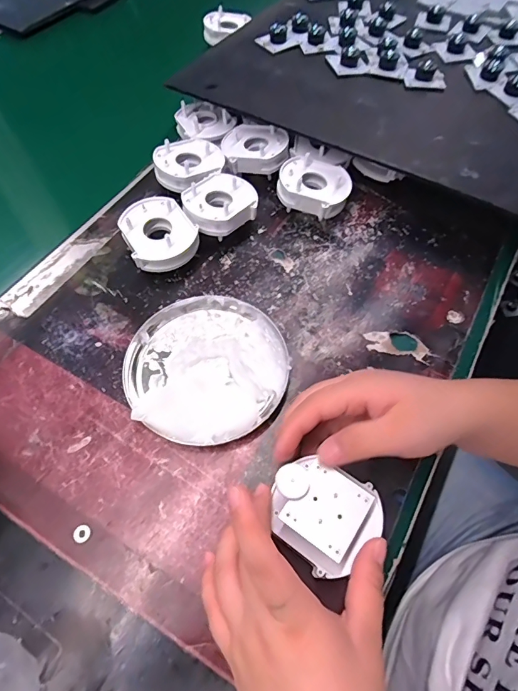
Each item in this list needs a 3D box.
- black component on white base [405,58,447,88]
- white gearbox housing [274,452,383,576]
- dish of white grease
[{"bbox_3d":[0.189,-0.305,0.454,0.045,0.016,0.031,16,60,9],"label":"black component on white base"},{"bbox_3d":[0.040,0.099,0.247,0.063,0.023,0.060,39,66,20],"label":"white gearbox housing"},{"bbox_3d":[-0.042,0.016,0.327,0.128,0.014,0.125,0,59,0],"label":"dish of white grease"}]

